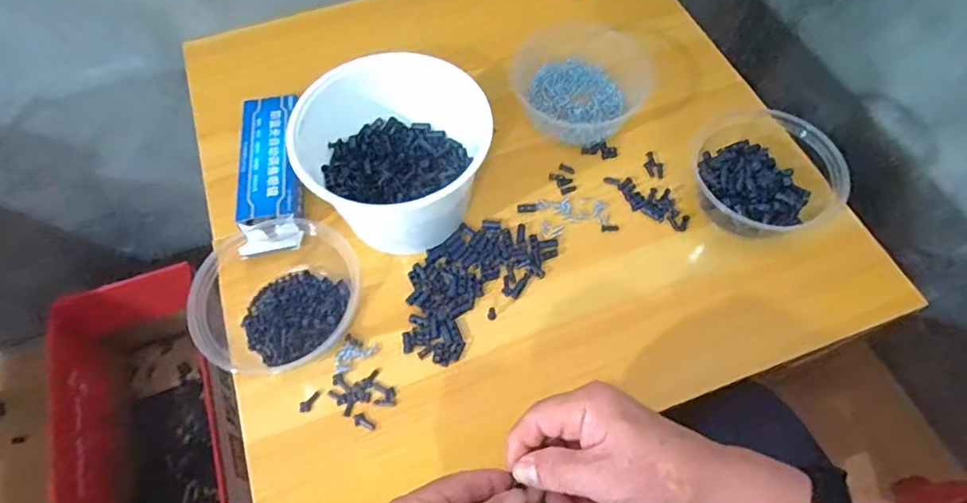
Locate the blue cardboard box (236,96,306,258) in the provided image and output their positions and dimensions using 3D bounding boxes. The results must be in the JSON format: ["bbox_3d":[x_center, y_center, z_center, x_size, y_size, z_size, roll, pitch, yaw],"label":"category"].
[{"bbox_3d":[-0.210,-0.080,0.566,0.058,0.031,0.177,-7,61,-4],"label":"blue cardboard box"}]

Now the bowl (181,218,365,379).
[{"bbox_3d":[-0.178,0.025,0.492,0.132,0.050,0.138,0,61,-1],"label":"bowl"}]

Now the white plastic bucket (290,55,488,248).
[{"bbox_3d":[-0.078,-0.084,0.517,0.164,0.106,0.140,1,62,1],"label":"white plastic bucket"}]

